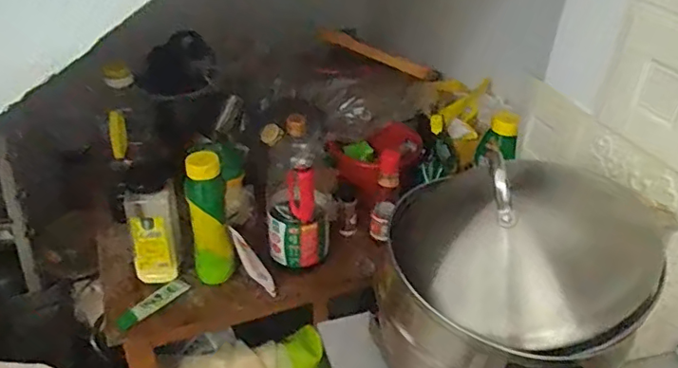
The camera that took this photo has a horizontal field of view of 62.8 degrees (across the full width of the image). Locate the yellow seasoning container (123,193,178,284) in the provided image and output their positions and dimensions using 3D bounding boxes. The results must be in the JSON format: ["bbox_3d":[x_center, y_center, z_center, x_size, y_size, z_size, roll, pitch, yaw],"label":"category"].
[{"bbox_3d":[-0.327,0.093,0.981,0.077,0.161,0.050,-7,36,-14],"label":"yellow seasoning container"}]

